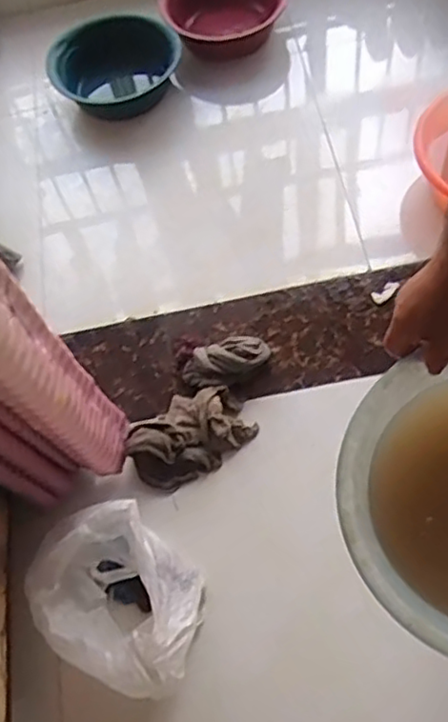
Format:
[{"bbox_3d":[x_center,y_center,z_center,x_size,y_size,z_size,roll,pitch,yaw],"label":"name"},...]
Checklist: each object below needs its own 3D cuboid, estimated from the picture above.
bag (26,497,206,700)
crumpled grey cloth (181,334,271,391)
[{"bbox_3d":[-0.198,0.421,1.200,0.256,0.138,0.371,-43,66,-13],"label":"bag"},{"bbox_3d":[0.004,-0.002,1.436,0.204,0.061,0.107,-22,63,-3],"label":"crumpled grey cloth"}]

